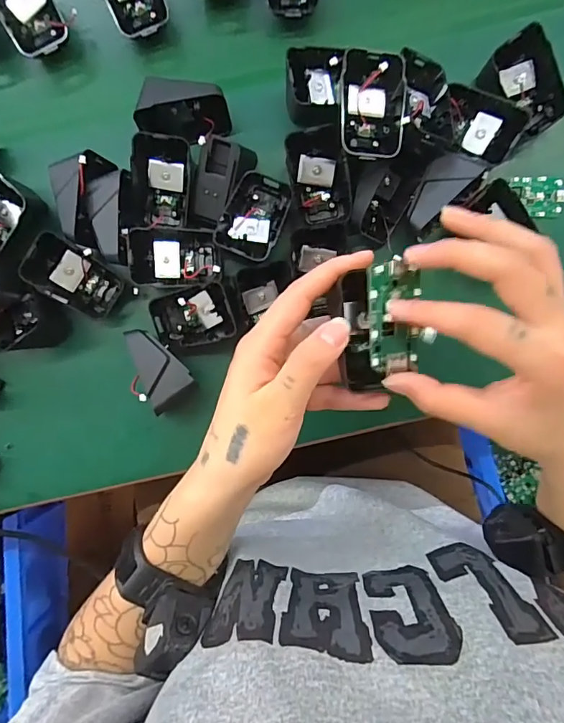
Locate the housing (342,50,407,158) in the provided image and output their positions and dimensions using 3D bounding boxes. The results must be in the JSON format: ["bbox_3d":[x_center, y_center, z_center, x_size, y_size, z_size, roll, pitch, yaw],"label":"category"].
[{"bbox_3d":[0.063,-0.177,0.315,0.044,0.024,0.069,4,90,2],"label":"housing"}]

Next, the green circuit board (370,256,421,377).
[{"bbox_3d":[0.064,-0.025,0.253,0.031,0.005,0.062,-6,102,-17],"label":"green circuit board"}]

